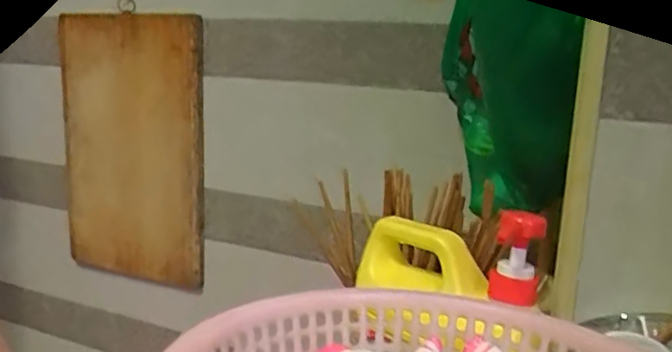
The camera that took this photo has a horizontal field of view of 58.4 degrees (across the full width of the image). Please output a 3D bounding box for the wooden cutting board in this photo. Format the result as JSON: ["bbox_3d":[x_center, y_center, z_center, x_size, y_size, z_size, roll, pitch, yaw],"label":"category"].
[{"bbox_3d":[-0.391,-0.045,1.137,0.344,0.494,0.021,4,10,26],"label":"wooden cutting board"}]

